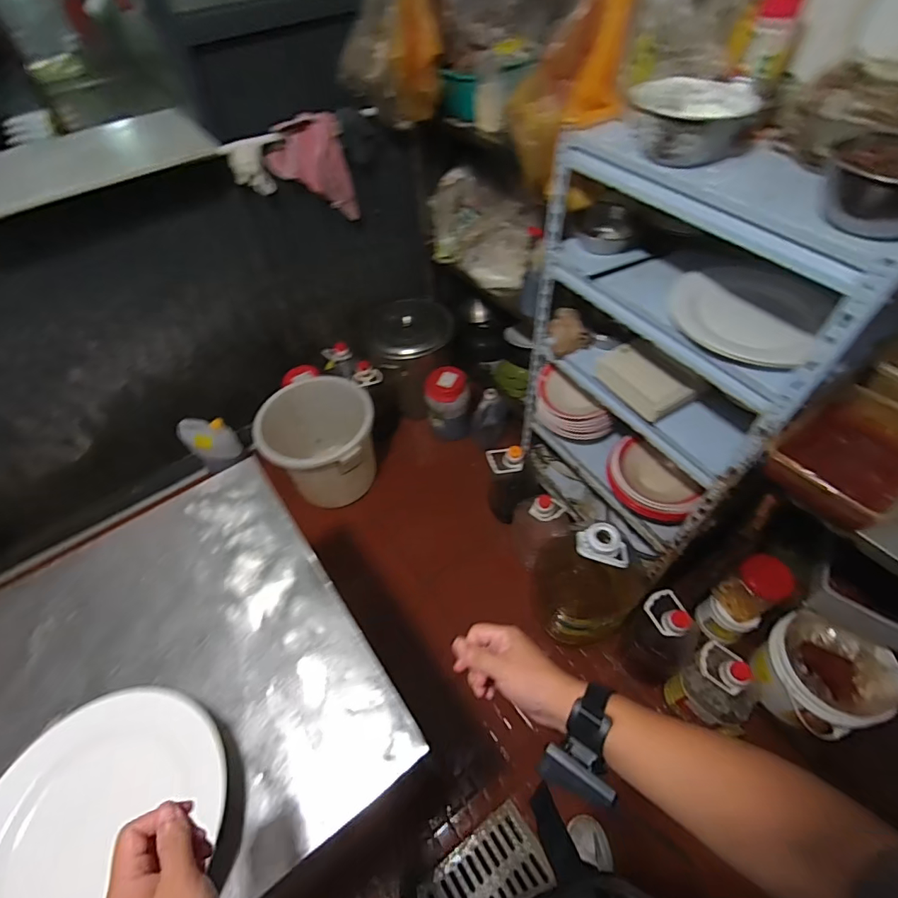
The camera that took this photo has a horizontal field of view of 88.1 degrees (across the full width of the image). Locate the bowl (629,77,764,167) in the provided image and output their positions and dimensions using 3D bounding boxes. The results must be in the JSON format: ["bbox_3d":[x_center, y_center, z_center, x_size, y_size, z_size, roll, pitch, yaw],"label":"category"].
[{"bbox_3d":[0.365,-0.501,0.714,0.170,0.079,0.161,-2,52,3],"label":"bowl"}]

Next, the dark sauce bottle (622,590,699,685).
[{"bbox_3d":[0.553,0.508,1.236,0.153,0.304,0.131,34,62,26],"label":"dark sauce bottle"}]

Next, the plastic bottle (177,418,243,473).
[{"bbox_3d":[-0.859,-0.016,1.686,0.209,0.192,0.097,-1,52,3],"label":"plastic bottle"}]

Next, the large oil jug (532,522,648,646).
[{"bbox_3d":[0.402,0.370,1.252,0.277,0.504,0.215,-6,52,0],"label":"large oil jug"}]

